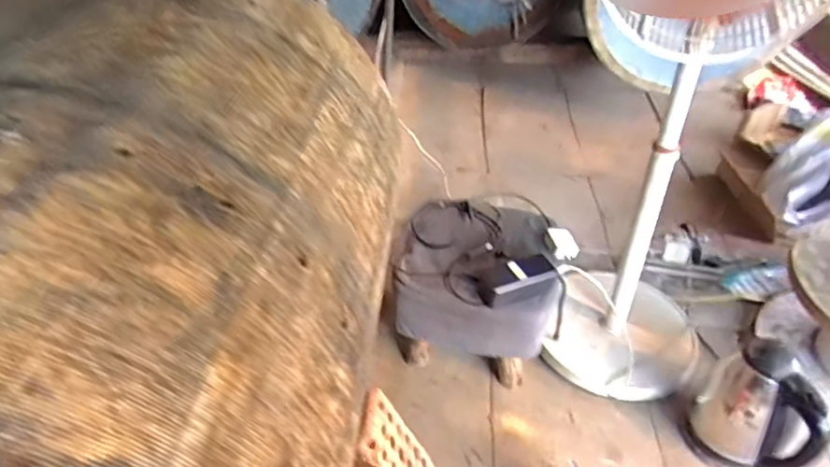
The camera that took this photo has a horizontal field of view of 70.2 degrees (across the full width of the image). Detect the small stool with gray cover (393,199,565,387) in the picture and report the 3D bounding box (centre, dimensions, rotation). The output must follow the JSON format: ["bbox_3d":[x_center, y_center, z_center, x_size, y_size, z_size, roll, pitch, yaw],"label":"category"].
[{"bbox_3d":[0.124,0.105,1.160,0.291,0.248,0.286,-2,39,2],"label":"small stool with gray cover"}]

